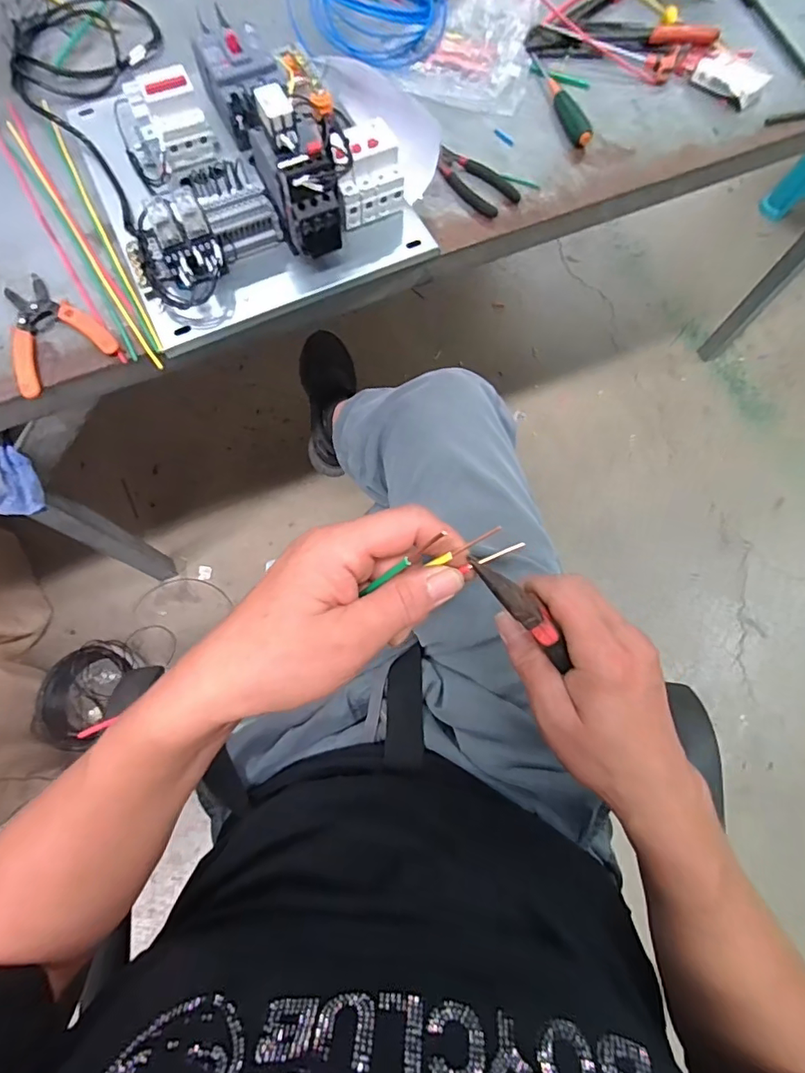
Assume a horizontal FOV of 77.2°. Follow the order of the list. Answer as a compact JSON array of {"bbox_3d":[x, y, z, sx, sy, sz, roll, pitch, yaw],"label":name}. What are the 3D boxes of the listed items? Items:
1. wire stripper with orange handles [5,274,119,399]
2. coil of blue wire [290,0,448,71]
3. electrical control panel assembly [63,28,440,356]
[{"bbox_3d":[-0.384,-0.225,0.544,0.103,0.010,0.139,-33,75,-10],"label":"wire stripper with orange handles"},{"bbox_3d":[-0.038,-0.735,0.700,0.213,0.044,0.181,34,75,10],"label":"coil of blue wire"},{"bbox_3d":[-0.189,-0.450,0.561,0.328,0.118,0.388,-24,74,-8],"label":"electrical control panel assembly"}]

